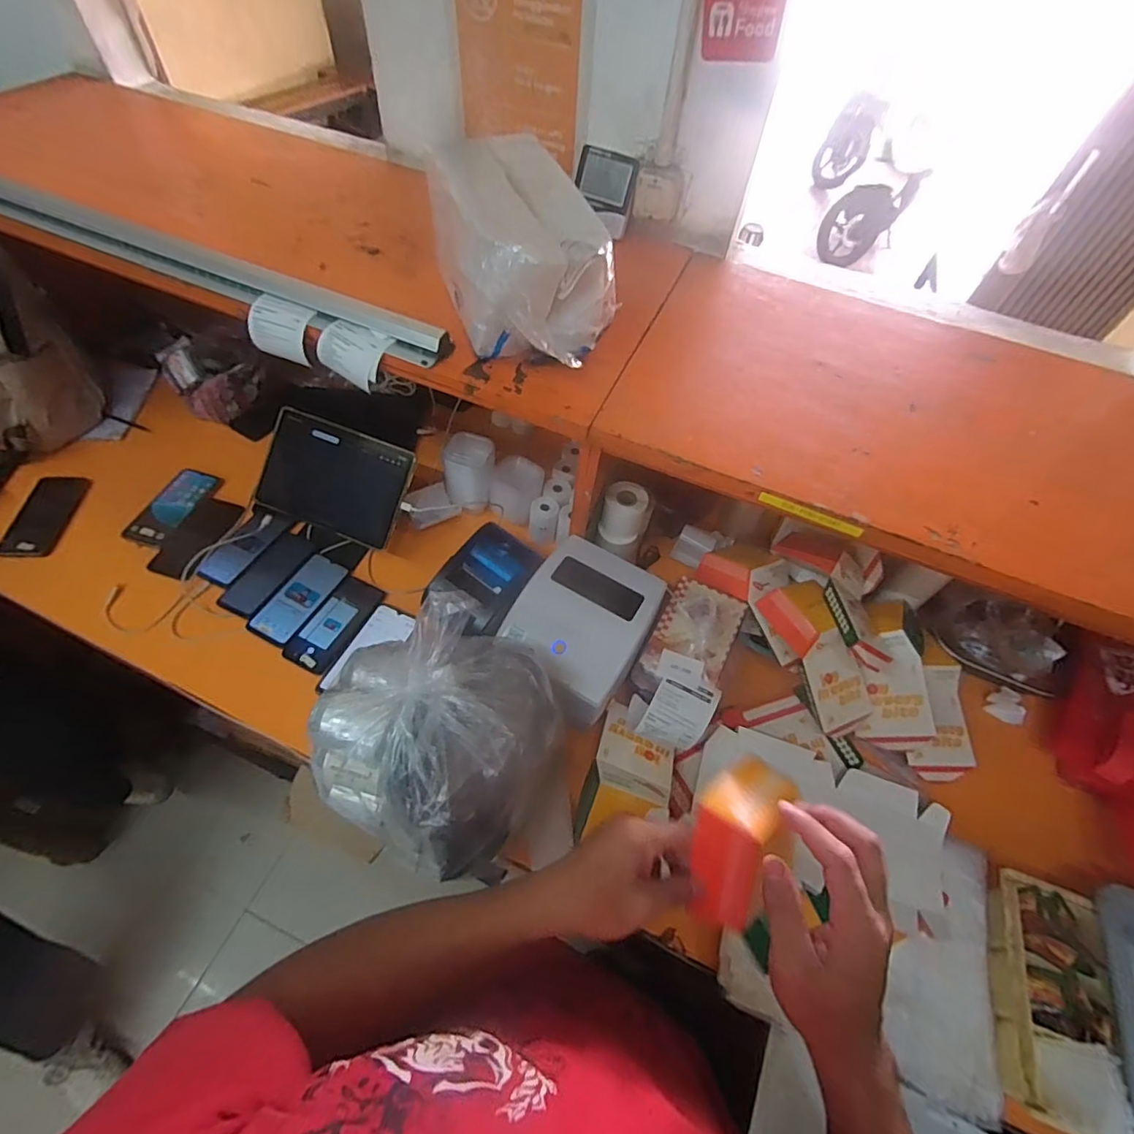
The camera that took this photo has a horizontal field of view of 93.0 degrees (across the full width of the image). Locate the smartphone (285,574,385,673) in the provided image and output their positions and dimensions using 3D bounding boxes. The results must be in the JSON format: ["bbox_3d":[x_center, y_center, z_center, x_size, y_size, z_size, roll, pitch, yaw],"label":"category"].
[{"bbox_3d":[-0.372,0.090,0.862,0.070,0.015,0.165,24,57,11],"label":"smartphone"}]

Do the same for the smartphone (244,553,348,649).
[{"bbox_3d":[-0.437,0.048,0.878,0.081,0.012,0.167,28,53,5],"label":"smartphone"}]

